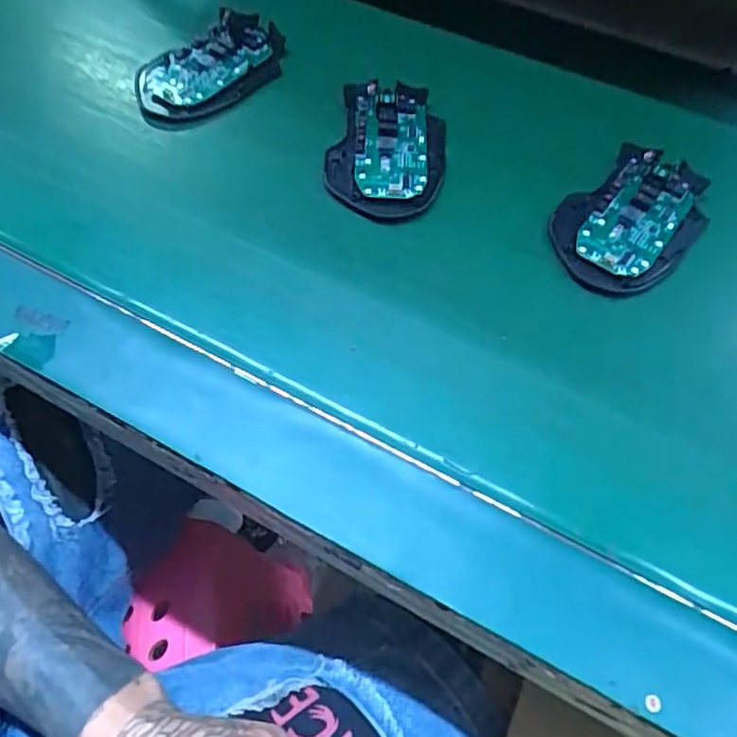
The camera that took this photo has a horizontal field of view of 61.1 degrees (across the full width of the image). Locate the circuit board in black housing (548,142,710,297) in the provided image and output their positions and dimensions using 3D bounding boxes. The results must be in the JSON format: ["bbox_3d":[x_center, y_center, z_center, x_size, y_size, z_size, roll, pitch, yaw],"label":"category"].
[{"bbox_3d":[0.159,-0.092,0.378,0.074,0.021,0.114,39,66,17],"label":"circuit board in black housing"}]

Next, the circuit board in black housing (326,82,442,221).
[{"bbox_3d":[0.012,-0.144,0.406,0.072,0.022,0.116,6,61,0],"label":"circuit board in black housing"}]

